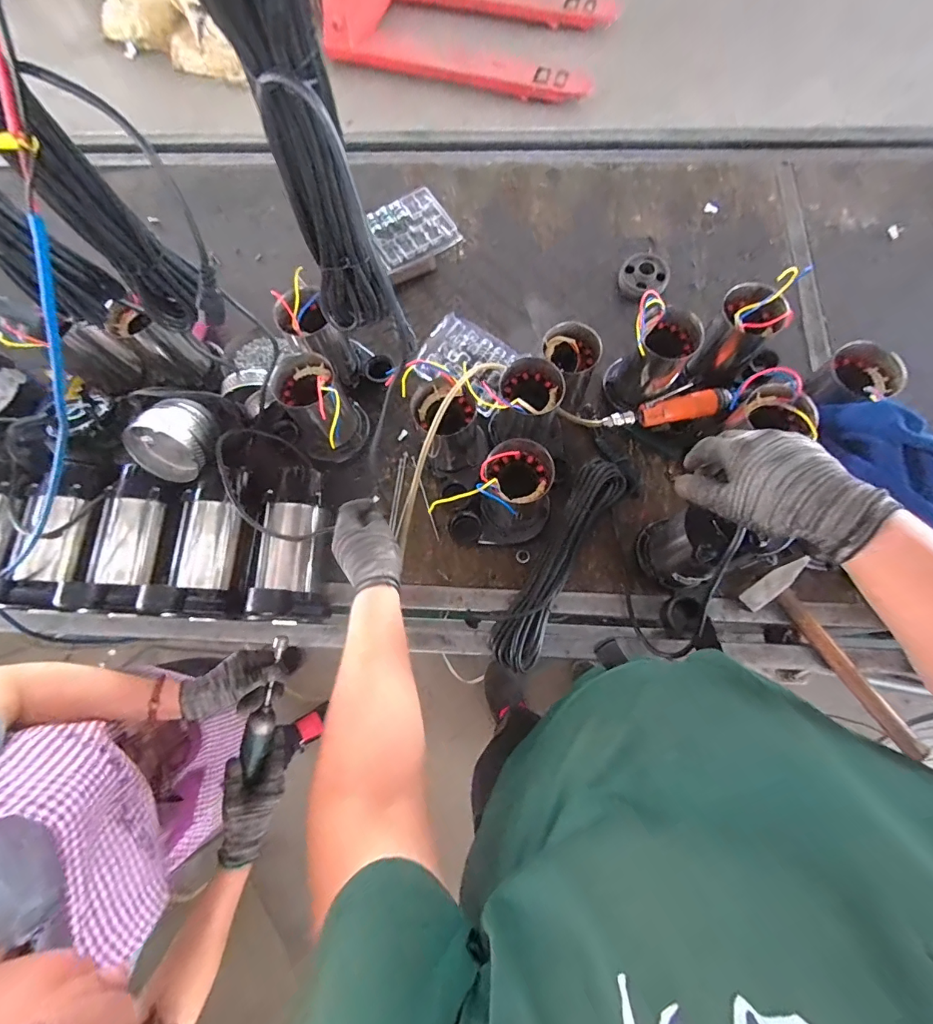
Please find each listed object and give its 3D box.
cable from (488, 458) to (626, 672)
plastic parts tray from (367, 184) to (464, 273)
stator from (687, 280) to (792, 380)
[{"bbox_3d":[0.150,0.072,0.704,0.080,0.045,0.360,28,77,10],"label":"cable"},{"bbox_3d":[-0.112,-0.576,0.911,0.170,0.024,0.157,-31,75,-7],"label":"plastic parts tray"},{"bbox_3d":[0.430,-0.280,0.717,0.096,0.132,0.097,43,80,13],"label":"stator"}]

